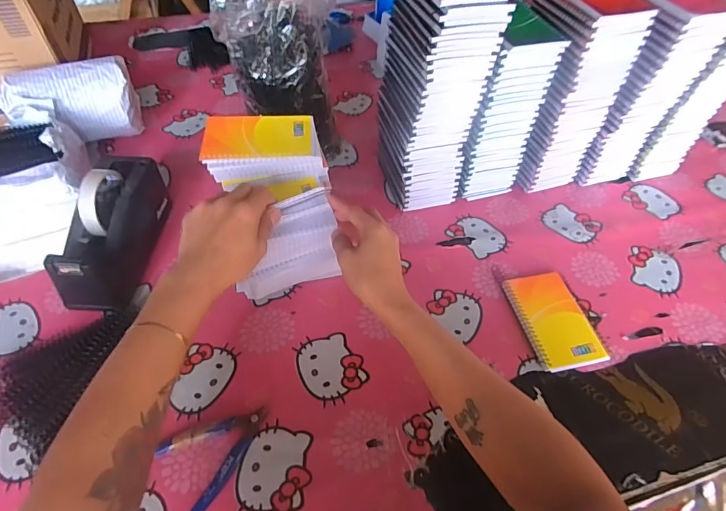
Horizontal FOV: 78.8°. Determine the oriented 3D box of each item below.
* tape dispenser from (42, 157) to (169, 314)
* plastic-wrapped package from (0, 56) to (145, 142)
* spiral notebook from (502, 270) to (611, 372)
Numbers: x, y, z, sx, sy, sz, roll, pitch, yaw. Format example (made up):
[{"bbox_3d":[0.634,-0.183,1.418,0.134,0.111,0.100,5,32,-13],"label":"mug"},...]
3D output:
[{"bbox_3d":[-0.324,-0.035,0.576,0.085,0.109,0.207,-1,51,-4],"label":"tape dispenser"},{"bbox_3d":[-0.461,-0.230,0.723,0.183,0.123,0.102,-19,55,-18],"label":"plastic-wrapped package"},{"bbox_3d":[0.244,0.081,0.566,0.087,0.015,0.130,-7,52,-9],"label":"spiral notebook"}]

